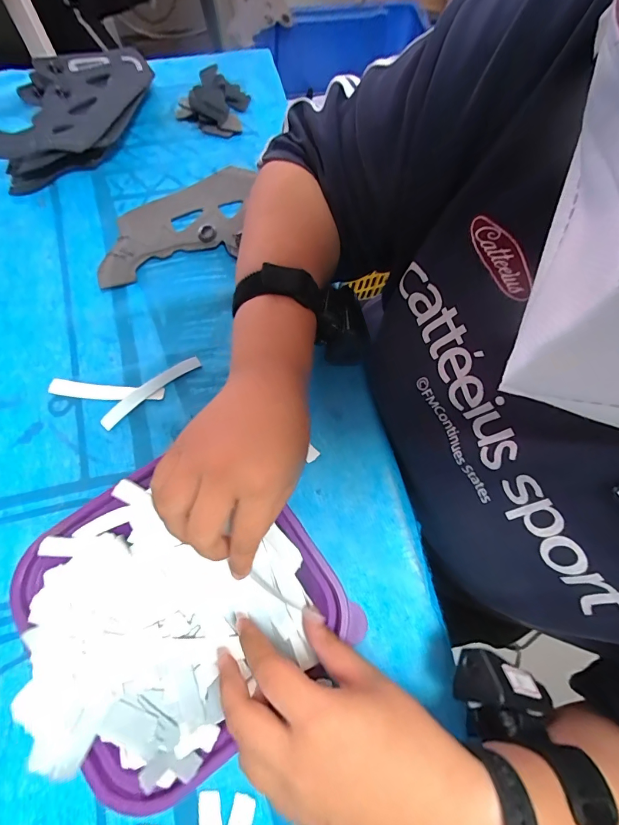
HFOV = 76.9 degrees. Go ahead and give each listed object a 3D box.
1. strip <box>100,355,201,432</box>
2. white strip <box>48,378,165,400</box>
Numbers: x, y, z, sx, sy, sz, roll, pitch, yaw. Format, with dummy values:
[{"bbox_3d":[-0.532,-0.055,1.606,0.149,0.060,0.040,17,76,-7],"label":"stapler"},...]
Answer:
[{"bbox_3d":[-0.143,-0.021,0.352,0.098,0.005,0.015,-38,75,-12],"label":"strip"},{"bbox_3d":[-0.182,-0.019,0.350,0.101,0.004,0.016,5,71,1],"label":"white strip"}]

